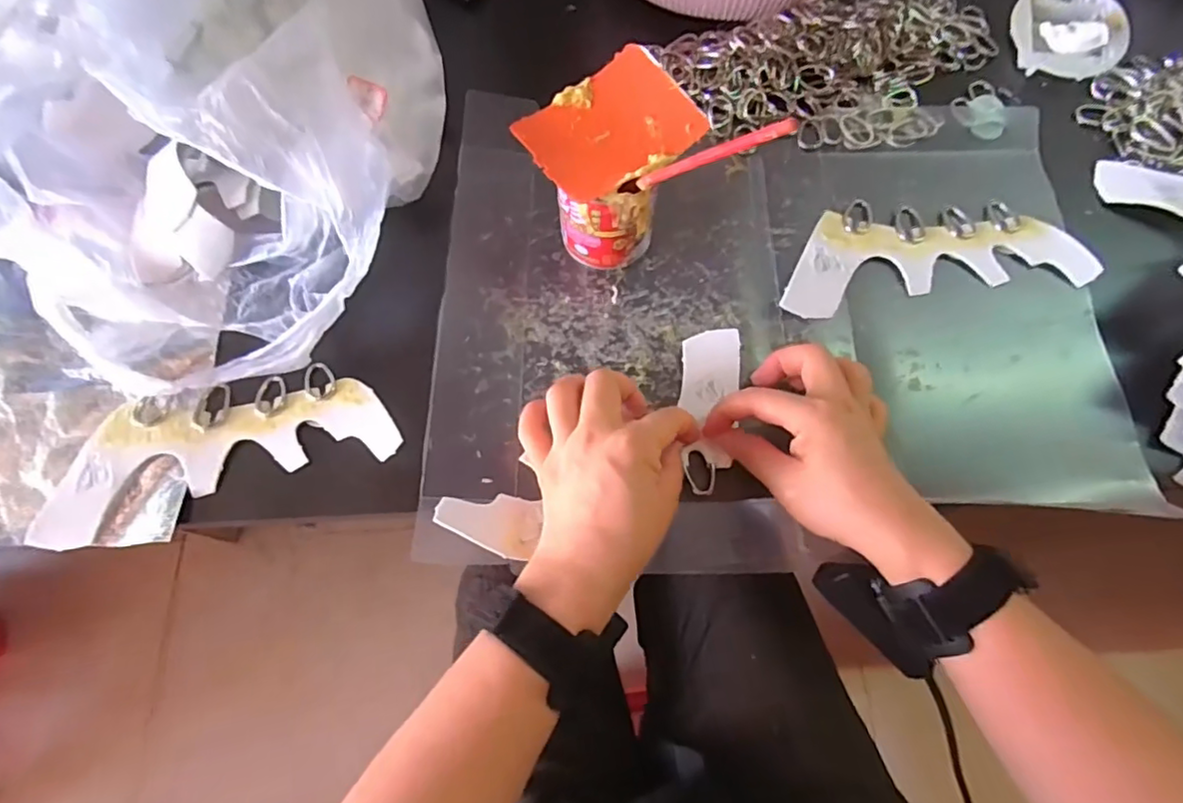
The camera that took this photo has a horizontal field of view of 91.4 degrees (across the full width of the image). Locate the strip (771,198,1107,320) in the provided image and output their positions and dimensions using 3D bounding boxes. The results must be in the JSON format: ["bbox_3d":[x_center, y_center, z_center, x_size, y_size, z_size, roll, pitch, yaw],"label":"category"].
[{"bbox_3d":[0.232,-0.108,0.403,0.209,0.009,0.083,-7,70,-1],"label":"strip"}]

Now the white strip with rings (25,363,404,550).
[{"bbox_3d":[-0.231,0.026,0.360,0.211,0.009,0.080,-13,70,-4],"label":"white strip with rings"}]

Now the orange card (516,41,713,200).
[{"bbox_3d":[0.011,-0.171,0.356,0.100,0.014,0.077,-34,73,-11],"label":"orange card"}]

